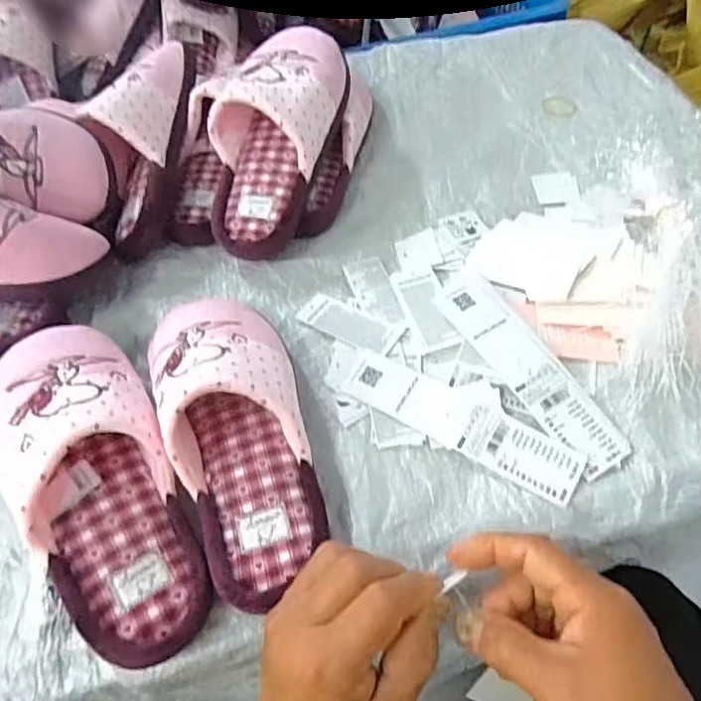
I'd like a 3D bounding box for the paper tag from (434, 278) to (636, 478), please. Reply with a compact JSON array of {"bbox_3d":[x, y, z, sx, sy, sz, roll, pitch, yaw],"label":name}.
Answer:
[{"bbox_3d":[0.144,0.013,0.454,0.056,0.010,0.192,-26,63,-17],"label":"paper tag"}]

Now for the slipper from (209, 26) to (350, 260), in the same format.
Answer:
[{"bbox_3d":[-0.080,-0.216,0.547,0.114,0.076,0.252,12,82,13],"label":"slipper"}]

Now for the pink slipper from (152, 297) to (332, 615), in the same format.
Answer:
[{"bbox_3d":[-0.083,0.048,0.411,0.100,0.082,0.254,-21,56,-9],"label":"pink slipper"}]

